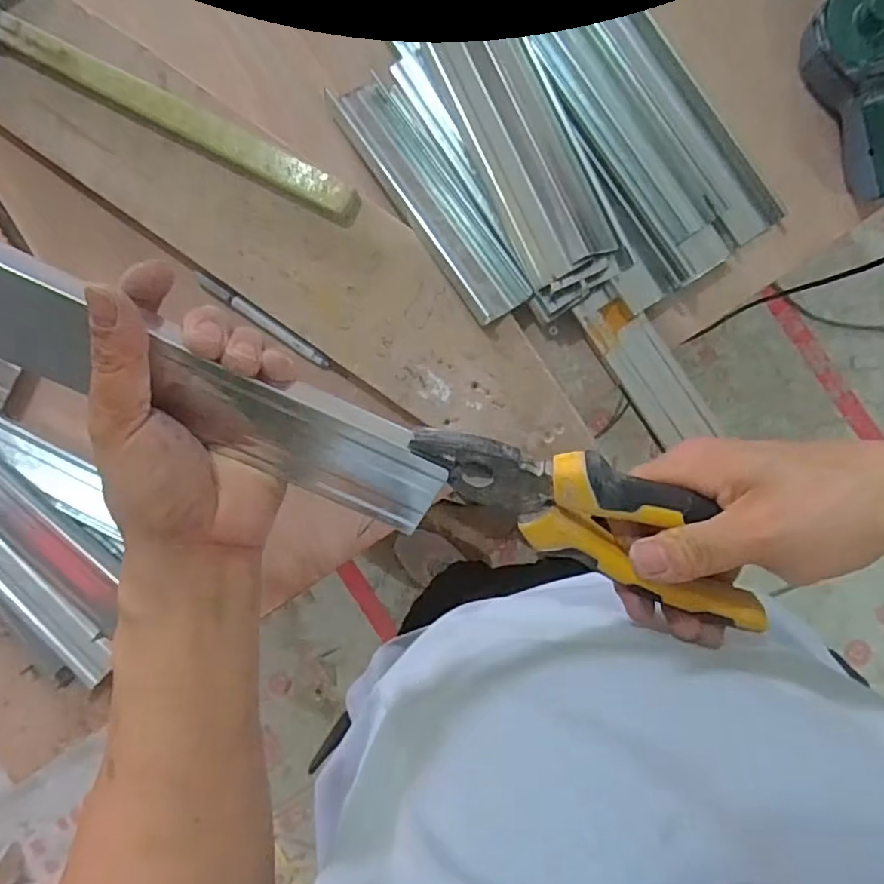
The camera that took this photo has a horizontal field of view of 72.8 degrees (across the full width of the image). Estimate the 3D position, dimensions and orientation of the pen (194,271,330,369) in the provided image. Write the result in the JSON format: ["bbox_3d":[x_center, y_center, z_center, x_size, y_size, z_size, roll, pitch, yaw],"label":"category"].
[{"bbox_3d":[-0.158,-0.107,0.529,0.140,0.017,0.014,34,93,3],"label":"pen"}]

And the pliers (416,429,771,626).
[{"bbox_3d":[0.077,0.036,0.279,0.189,0.030,0.051,28,92,-7],"label":"pliers"}]

